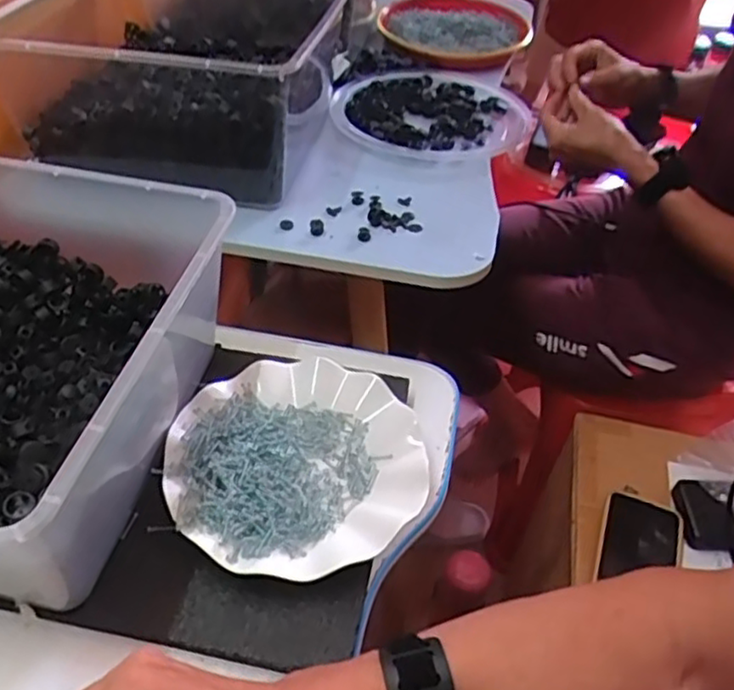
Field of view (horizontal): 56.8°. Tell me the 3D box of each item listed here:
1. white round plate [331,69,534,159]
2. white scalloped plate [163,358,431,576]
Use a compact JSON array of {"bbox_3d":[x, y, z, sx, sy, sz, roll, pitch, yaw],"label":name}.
[{"bbox_3d":[0.076,-0.300,0.854,0.241,0.019,0.251,2,45,-2],"label":"white round plate"},{"bbox_3d":[-0.050,0.084,0.497,0.180,0.027,0.182,2,45,-2],"label":"white scalloped plate"}]

